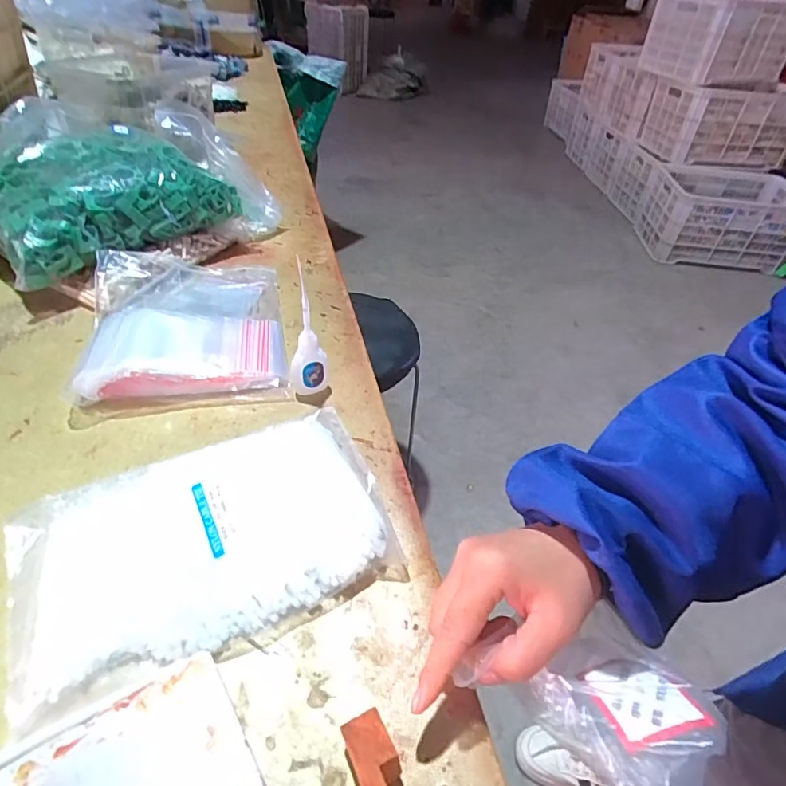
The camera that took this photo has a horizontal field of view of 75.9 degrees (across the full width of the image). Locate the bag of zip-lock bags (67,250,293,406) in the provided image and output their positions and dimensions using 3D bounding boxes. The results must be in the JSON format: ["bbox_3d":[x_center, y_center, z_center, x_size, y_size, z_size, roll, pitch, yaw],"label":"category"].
[{"bbox_3d":[-0.210,-0.083,0.518,0.180,0.041,0.234,-7,44,-13],"label":"bag of zip-lock bags"}]

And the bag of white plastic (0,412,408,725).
[{"bbox_3d":[-0.126,0.095,0.351,0.240,0.019,0.156,-16,47,-21],"label":"bag of white plastic"}]

